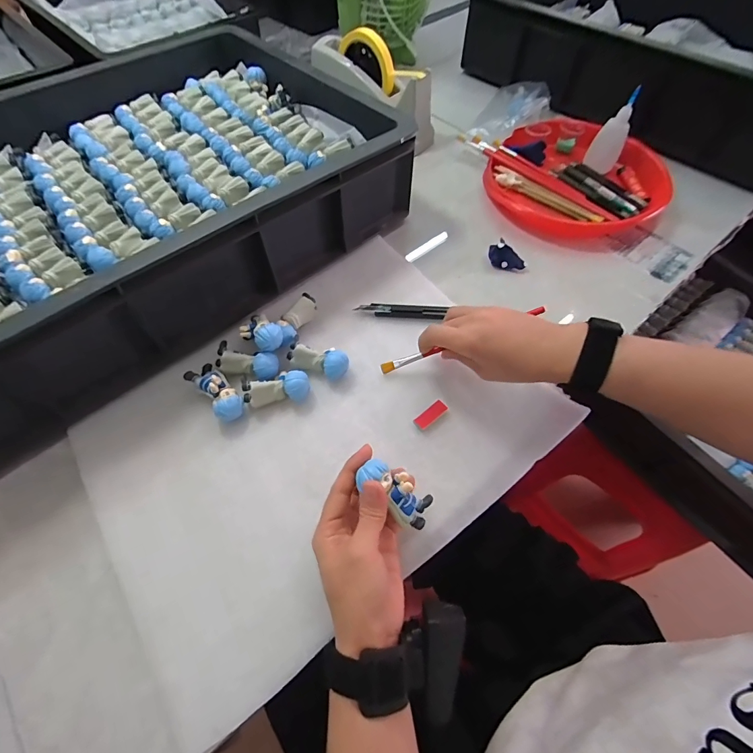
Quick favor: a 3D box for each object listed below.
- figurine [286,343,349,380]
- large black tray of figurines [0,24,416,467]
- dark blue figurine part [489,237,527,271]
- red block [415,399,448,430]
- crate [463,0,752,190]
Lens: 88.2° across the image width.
[{"bbox_3d":[-0.058,-0.017,0.399,0.062,0.024,0.034,19,61,10],"label":"figurine"},{"bbox_3d":[-0.296,-0.209,0.456,0.578,0.113,0.401,-39,67,-21],"label":"large black tray of figurines"},{"bbox_3d":[0.163,-0.151,0.486,0.048,0.022,0.025,34,64,18],"label":"dark blue figurine part"},{"bbox_3d":[0.053,0.037,0.377,0.033,0.006,0.014,-33,65,-19],"label":"red block"},{"bbox_3d":[0.499,-0.592,0.695,0.461,0.120,0.645,-34,65,-19],"label":"crate"}]

